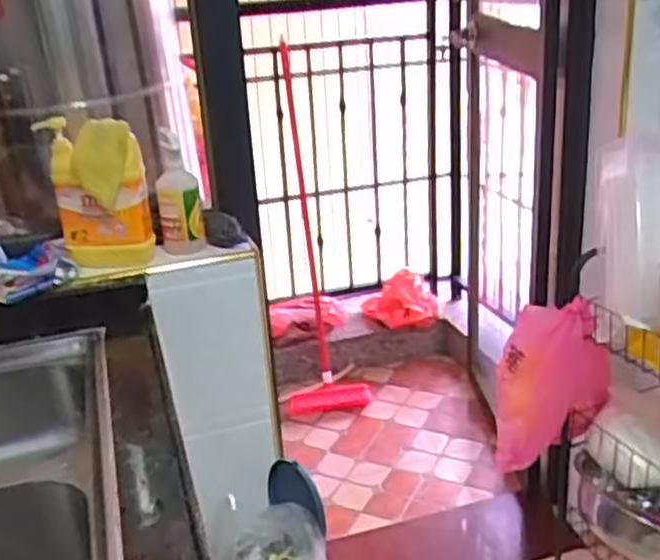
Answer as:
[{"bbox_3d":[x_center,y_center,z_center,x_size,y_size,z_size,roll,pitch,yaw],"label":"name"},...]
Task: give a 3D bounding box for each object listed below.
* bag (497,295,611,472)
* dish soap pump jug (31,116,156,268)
[{"bbox_3d":[0.395,0.187,1.424,0.189,0.294,0.088,4,23,19],"label":"bag"},{"bbox_3d":[-0.414,-0.160,1.399,0.177,0.235,0.109,-2,22,4],"label":"dish soap pump jug"}]

